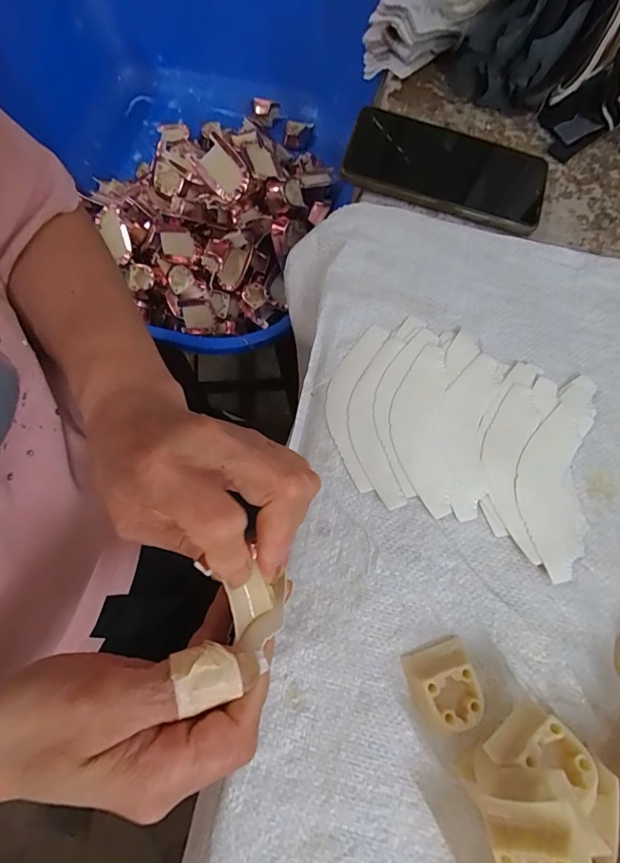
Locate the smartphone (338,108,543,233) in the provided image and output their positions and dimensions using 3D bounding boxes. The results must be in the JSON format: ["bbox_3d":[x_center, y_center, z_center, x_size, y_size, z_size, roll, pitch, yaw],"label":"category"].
[{"bbox_3d":[0.111,-0.216,0.358,0.162,0.014,0.080,16,73,2],"label":"smartphone"}]

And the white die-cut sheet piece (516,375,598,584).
[{"bbox_3d":[0.164,0.024,0.295,0.048,0.006,0.139,15,73,2],"label":"white die-cut sheet piece"}]

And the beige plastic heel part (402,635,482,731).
[{"bbox_3d":[0.077,0.145,0.250,0.036,0.016,0.040,-15,74,-7],"label":"beige plastic heel part"}]

